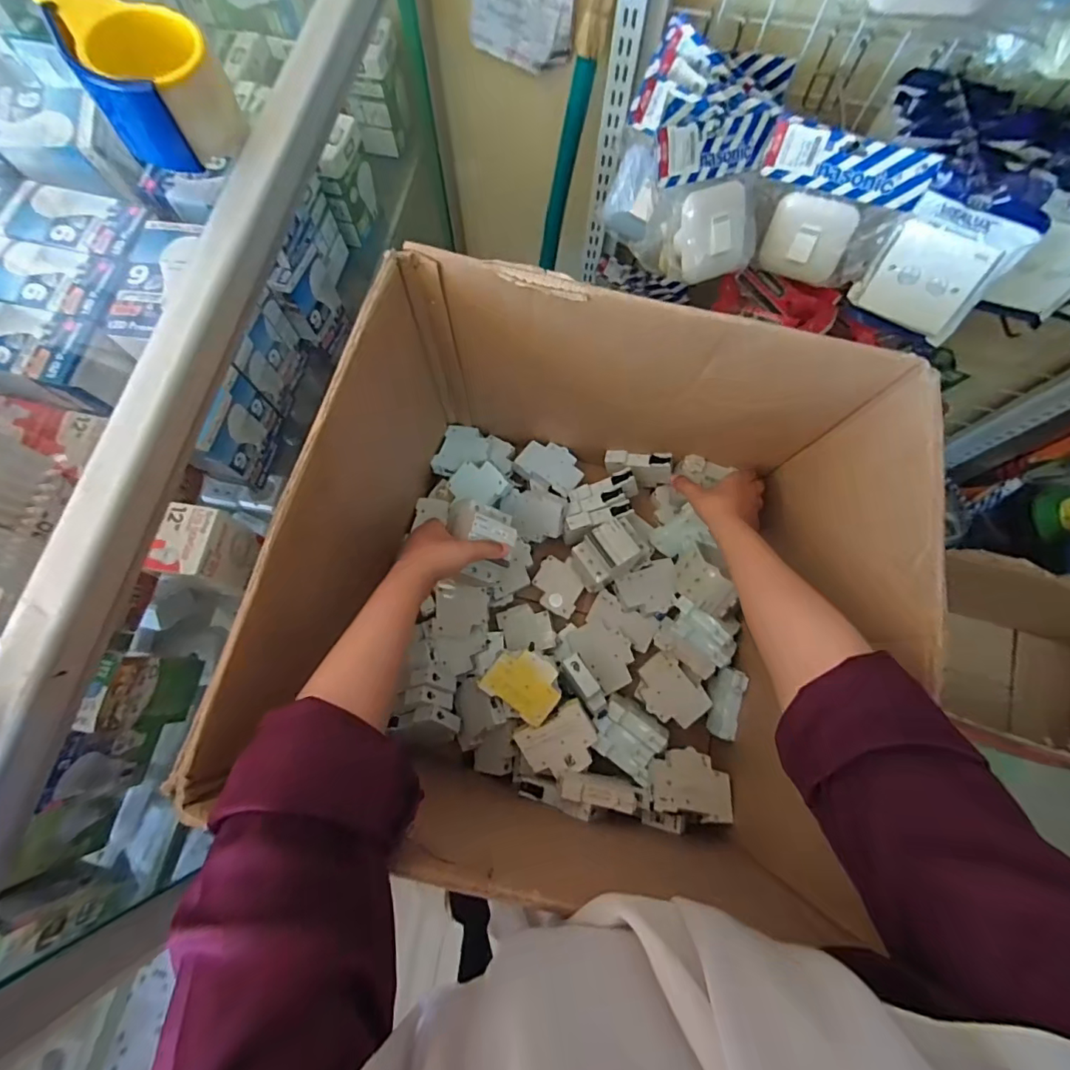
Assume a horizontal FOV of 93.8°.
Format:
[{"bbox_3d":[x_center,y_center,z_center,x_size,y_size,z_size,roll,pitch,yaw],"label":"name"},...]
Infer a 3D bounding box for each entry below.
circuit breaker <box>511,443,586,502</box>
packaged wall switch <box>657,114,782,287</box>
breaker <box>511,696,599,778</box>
[{"bbox_3d":[0.022,-0.093,0.668,0.087,0.017,0.069,27,76,6],"label":"circuit breaker"},{"bbox_3d":[0.171,-0.330,0.501,0.134,0.129,0.038,-25,33,-21],"label":"packaged wall switch"},{"bbox_3d":[0.028,0.228,0.545,0.080,0.023,0.066,-28,77,-8],"label":"breaker"}]

